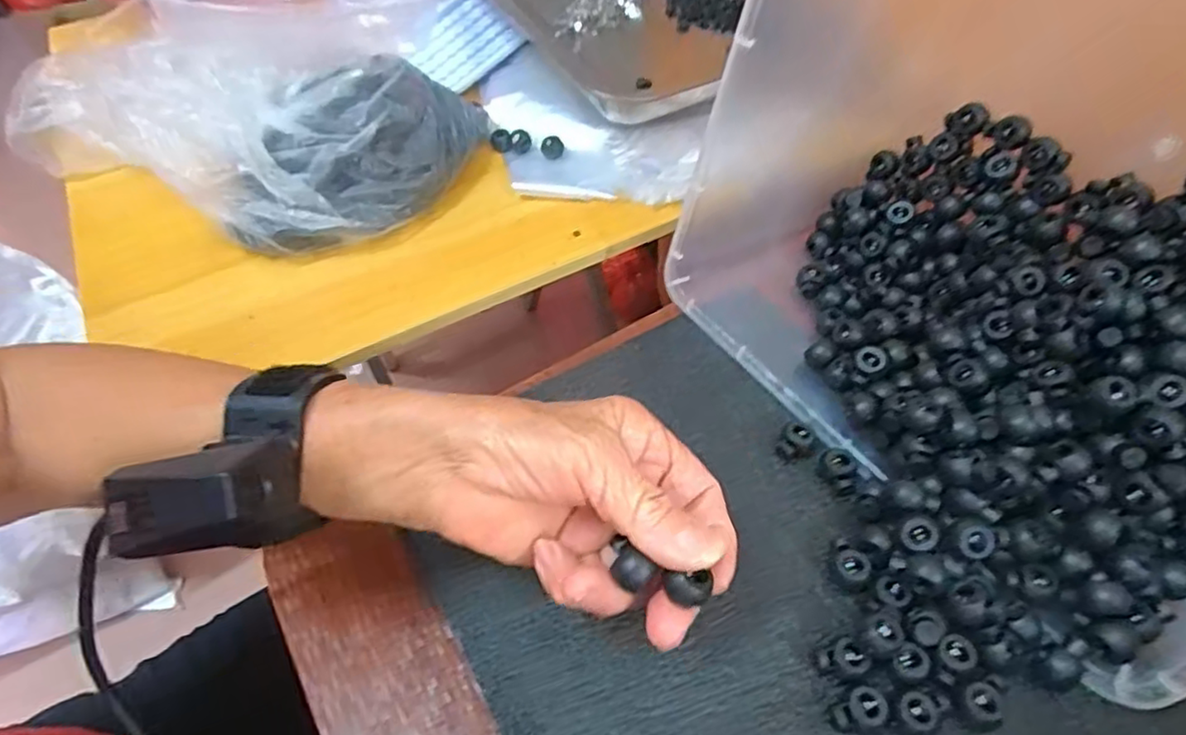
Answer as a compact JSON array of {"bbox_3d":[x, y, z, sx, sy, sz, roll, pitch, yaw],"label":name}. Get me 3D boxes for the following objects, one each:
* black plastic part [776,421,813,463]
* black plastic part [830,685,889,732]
[{"bbox_3d":[0.104,0.038,0.334,0.015,0.013,0.018,18,59,17],"label":"black plastic part"},{"bbox_3d":[0.105,0.137,0.258,0.020,0.012,0.014,-27,57,-14],"label":"black plastic part"}]

